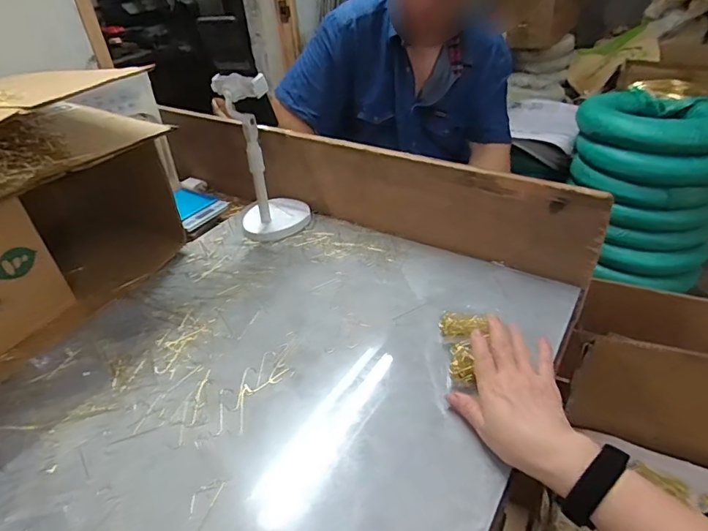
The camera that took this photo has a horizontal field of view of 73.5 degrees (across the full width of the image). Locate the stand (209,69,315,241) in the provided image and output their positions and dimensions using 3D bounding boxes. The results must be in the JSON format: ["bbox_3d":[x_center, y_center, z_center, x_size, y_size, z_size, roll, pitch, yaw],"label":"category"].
[{"bbox_3d":[-0.145,-0.181,0.777,0.112,0.258,0.096,-10,37,-7],"label":"stand"}]

